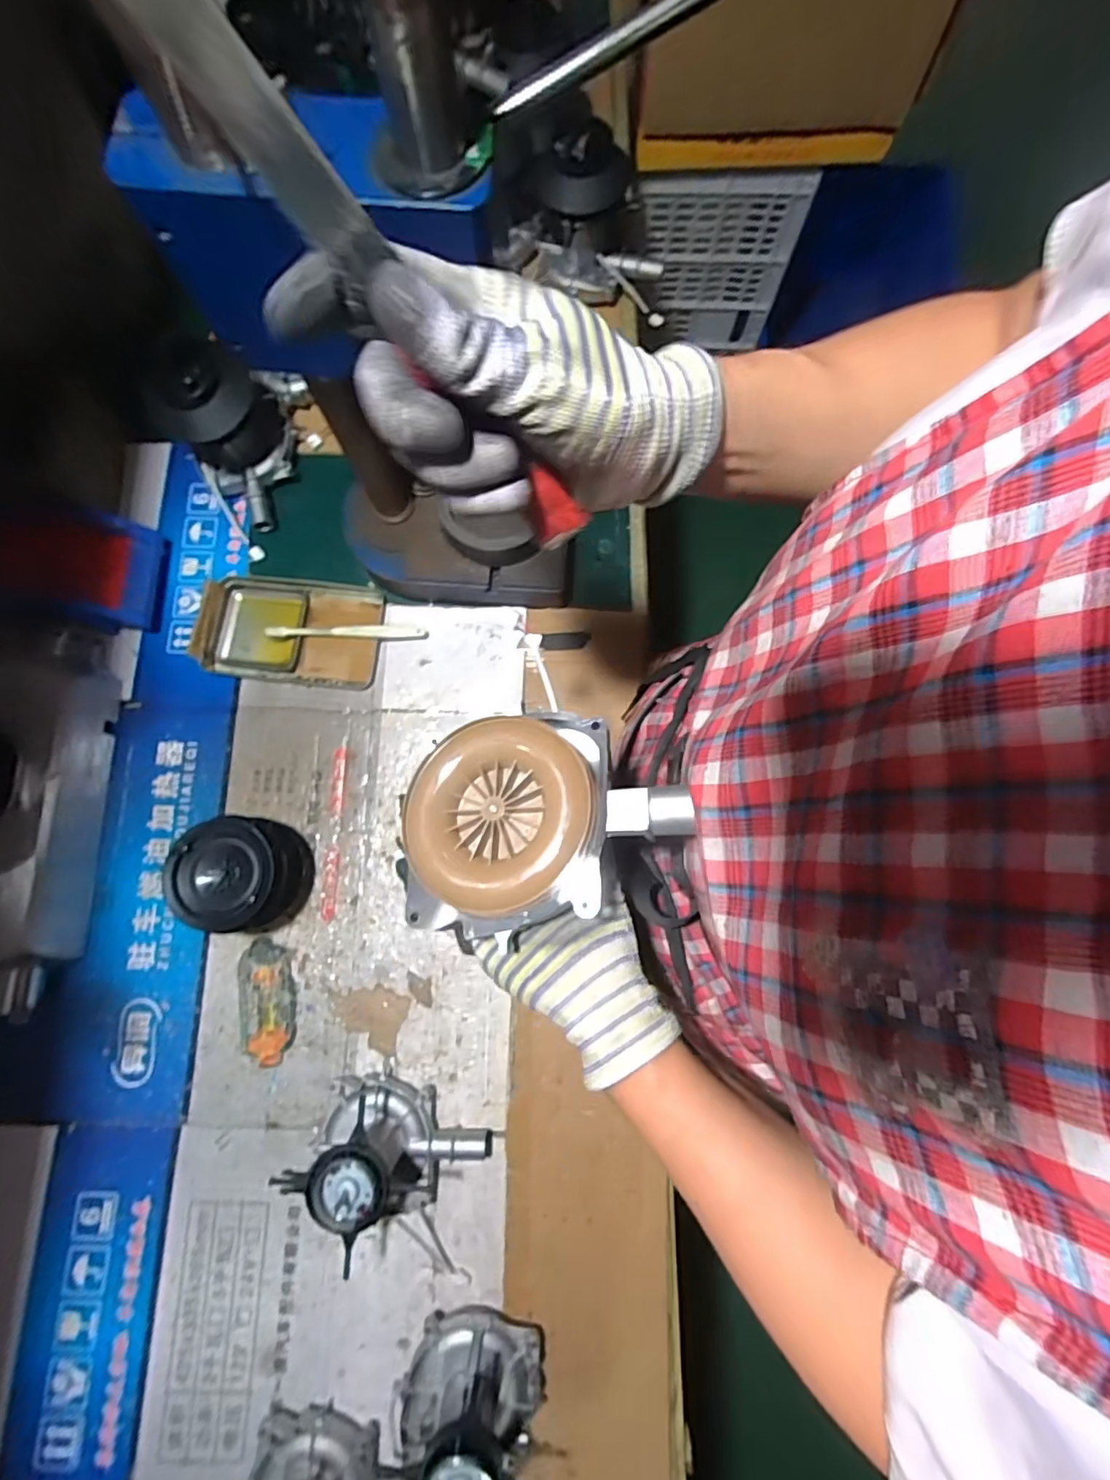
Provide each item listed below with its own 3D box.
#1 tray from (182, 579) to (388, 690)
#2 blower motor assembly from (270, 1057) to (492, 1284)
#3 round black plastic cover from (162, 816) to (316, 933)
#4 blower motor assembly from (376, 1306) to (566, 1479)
[{"bbox_3d":[-0.297,-0.125,0.647,0.195,0.028,0.119,4,77,2],"label":"tray"},{"bbox_3d":[-0.138,0.382,0.505,0.184,0.099,0.111,34,80,8],"label":"blower motor assembly"},{"bbox_3d":[-0.297,0.130,0.562,0.106,0.090,0.105,-2,77,0],"label":"round black plastic cover"},{"bbox_3d":[-0.071,0.558,0.470,0.121,0.101,0.104,11,78,3],"label":"blower motor assembly"}]

